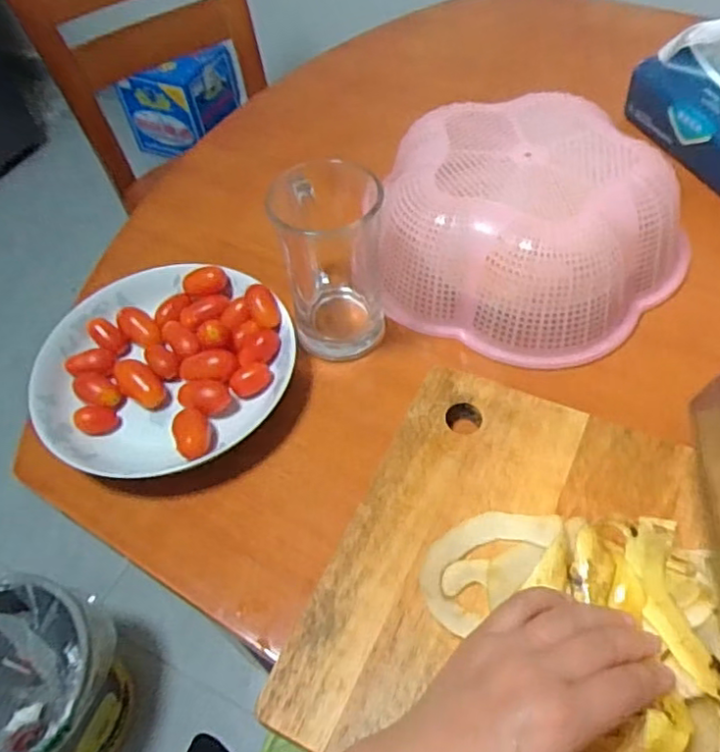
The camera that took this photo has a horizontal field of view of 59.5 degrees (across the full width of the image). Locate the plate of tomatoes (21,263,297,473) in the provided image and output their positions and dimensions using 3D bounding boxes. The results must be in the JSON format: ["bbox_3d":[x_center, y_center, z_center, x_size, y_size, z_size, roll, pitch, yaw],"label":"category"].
[{"bbox_3d":[-0.144,-0.006,0.473,0.180,0.048,0.178,-3,53,4],"label":"plate of tomatoes"}]

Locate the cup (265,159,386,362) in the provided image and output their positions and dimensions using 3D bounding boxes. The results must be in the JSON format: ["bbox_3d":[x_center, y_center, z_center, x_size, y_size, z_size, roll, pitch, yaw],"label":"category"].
[{"bbox_3d":[-0.018,-0.091,0.467,0.070,0.137,0.082,-4,53,3],"label":"cup"}]

